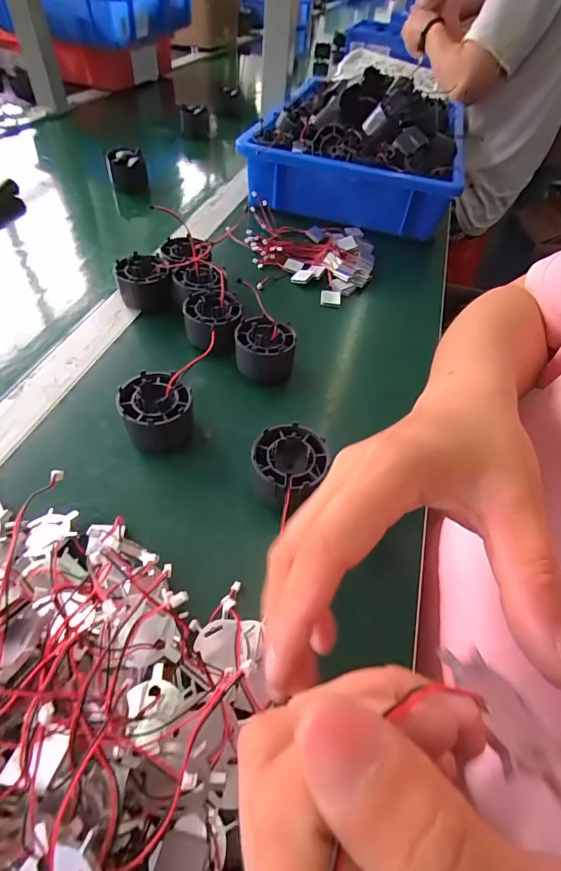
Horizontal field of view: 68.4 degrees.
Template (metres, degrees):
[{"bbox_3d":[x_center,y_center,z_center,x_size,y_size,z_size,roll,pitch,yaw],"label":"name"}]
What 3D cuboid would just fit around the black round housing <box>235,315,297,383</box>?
[{"bbox_3d":[-0.014,-0.073,0.361,0.049,0.041,0.050,3,51,-4],"label":"black round housing"}]

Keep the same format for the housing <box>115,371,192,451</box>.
[{"bbox_3d":[-0.092,-0.017,0.308,0.050,0.039,0.050,3,51,-4],"label":"housing"}]

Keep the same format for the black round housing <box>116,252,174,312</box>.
[{"bbox_3d":[-0.135,-0.151,0.410,0.050,0.040,0.049,-15,54,-17],"label":"black round housing"}]

